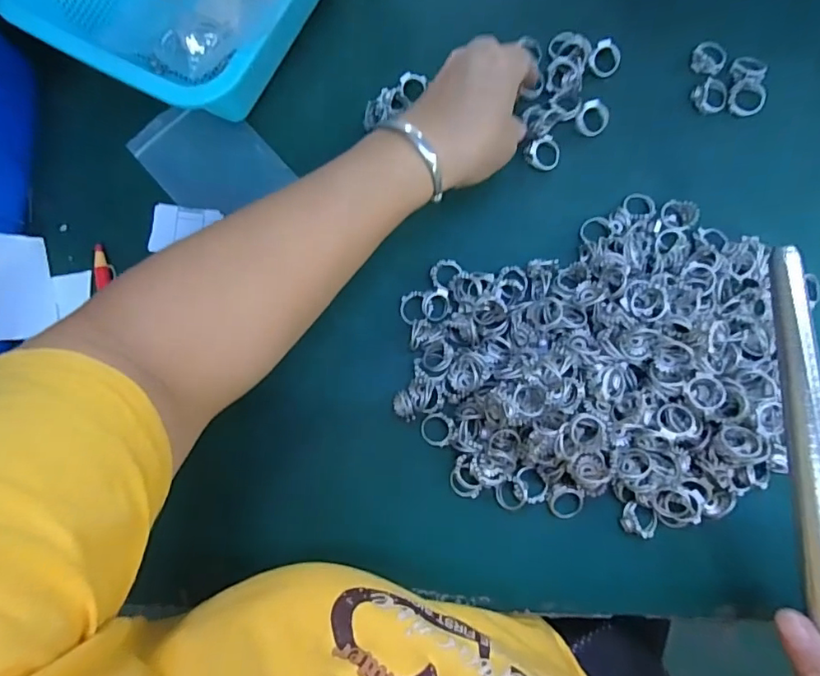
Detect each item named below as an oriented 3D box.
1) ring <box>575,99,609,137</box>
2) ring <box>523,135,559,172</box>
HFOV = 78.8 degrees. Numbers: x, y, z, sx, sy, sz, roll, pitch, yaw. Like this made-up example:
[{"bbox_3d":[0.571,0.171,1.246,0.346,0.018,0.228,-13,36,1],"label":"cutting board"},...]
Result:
[{"bbox_3d":[0.130,-0.157,0.355,0.024,0.005,0.024,-1,109,-3],"label":"ring"},{"bbox_3d":[0.095,-0.131,0.355,0.025,0.008,0.023,-4,103,-18],"label":"ring"}]

